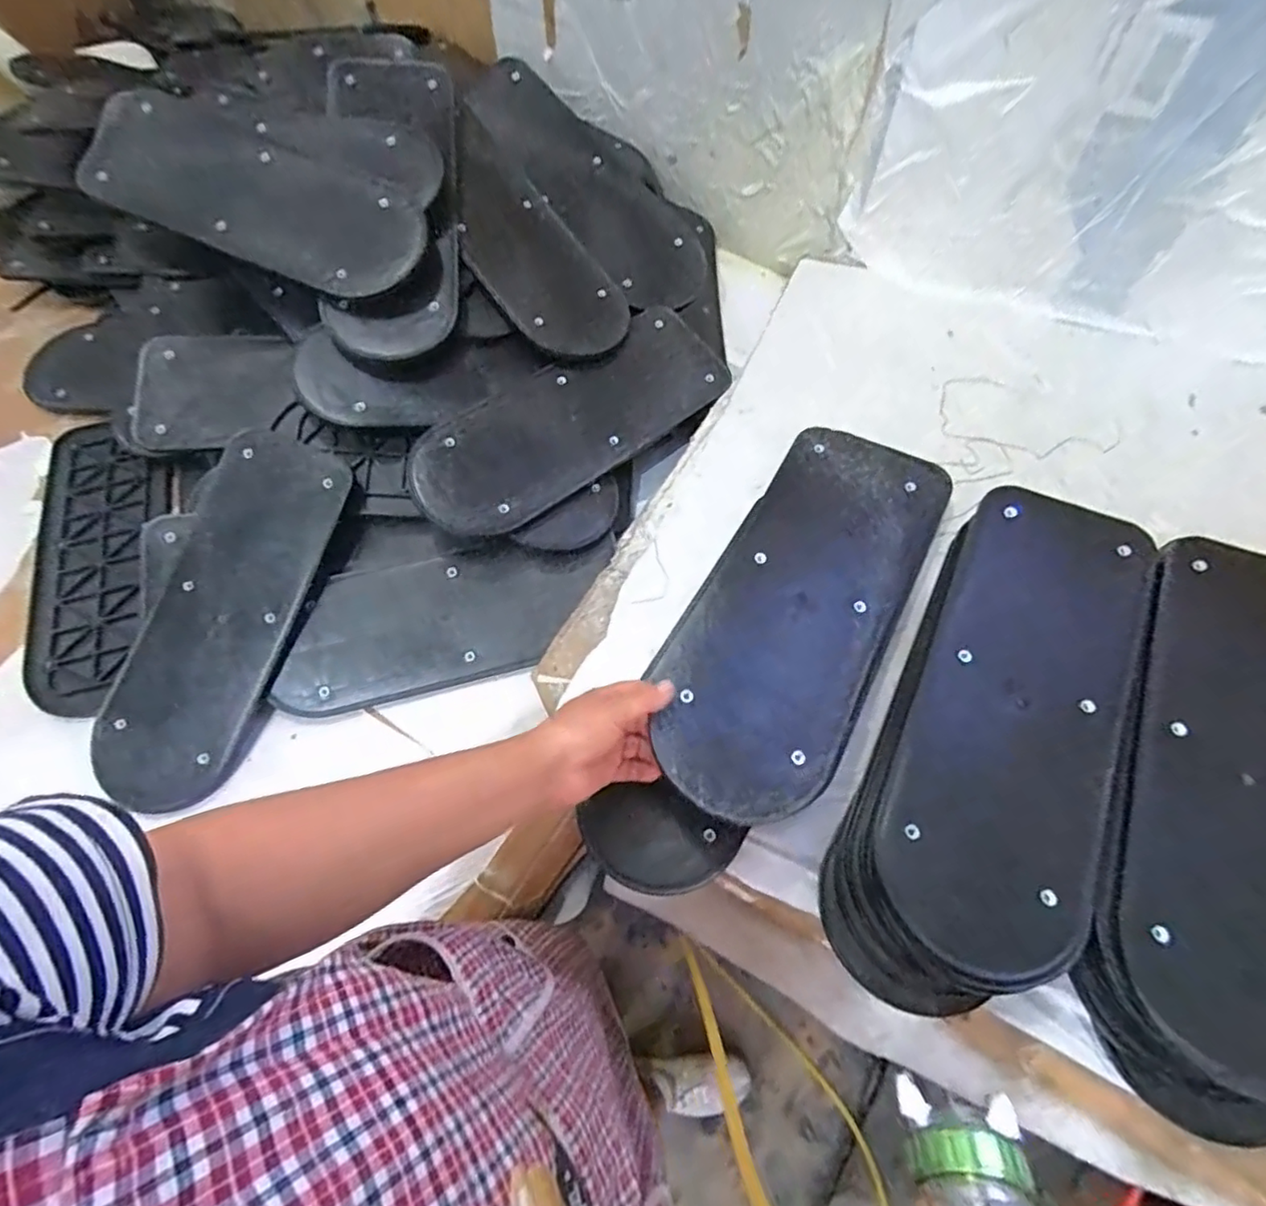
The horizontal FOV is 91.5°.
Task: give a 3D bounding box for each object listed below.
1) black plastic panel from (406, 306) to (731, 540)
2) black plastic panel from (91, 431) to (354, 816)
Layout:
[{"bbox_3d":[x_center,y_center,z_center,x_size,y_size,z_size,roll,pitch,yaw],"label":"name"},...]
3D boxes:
[{"bbox_3d":[-0.063,-0.227,0.737,0.423,0.044,0.172,-39,72,-16],"label":"black plastic panel"},{"bbox_3d":[-0.452,0.012,0.676,0.163,0.024,0.412,20,84,8],"label":"black plastic panel"}]

